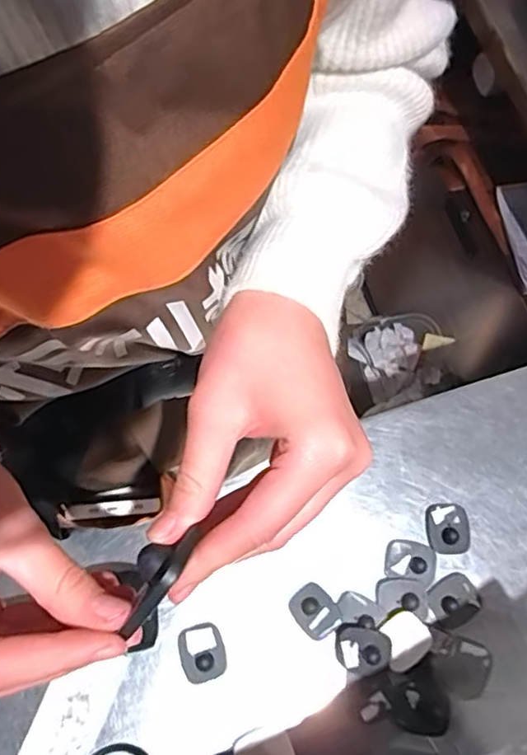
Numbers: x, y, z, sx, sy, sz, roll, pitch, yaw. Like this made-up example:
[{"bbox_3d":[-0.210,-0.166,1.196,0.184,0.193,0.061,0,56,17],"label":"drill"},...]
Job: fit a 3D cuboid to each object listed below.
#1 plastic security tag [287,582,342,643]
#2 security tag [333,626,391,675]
[{"bbox_3d":[0.046,0.212,0.551,0.036,0.018,0.043,-35,76,-13],"label":"plastic security tag"},{"bbox_3d":[0.087,0.239,0.533,0.045,0.018,0.039,1,71,-1],"label":"security tag"}]

